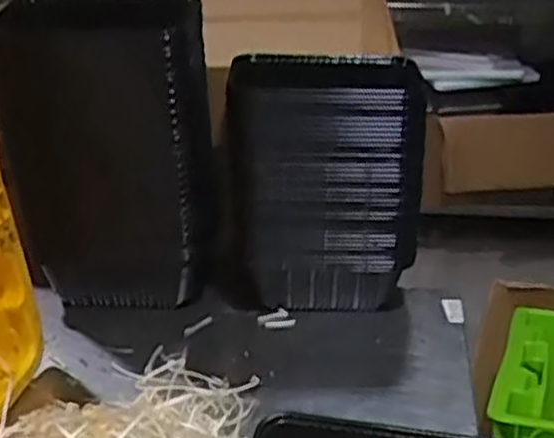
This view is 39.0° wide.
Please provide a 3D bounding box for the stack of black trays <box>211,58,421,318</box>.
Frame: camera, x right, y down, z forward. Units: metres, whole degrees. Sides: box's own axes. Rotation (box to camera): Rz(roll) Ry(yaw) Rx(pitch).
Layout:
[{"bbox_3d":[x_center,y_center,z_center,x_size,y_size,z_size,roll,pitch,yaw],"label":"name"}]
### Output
[{"bbox_3d":[0.042,-0.032,0.806,0.195,0.250,0.137,3,28,6],"label":"stack of black trays"}]

